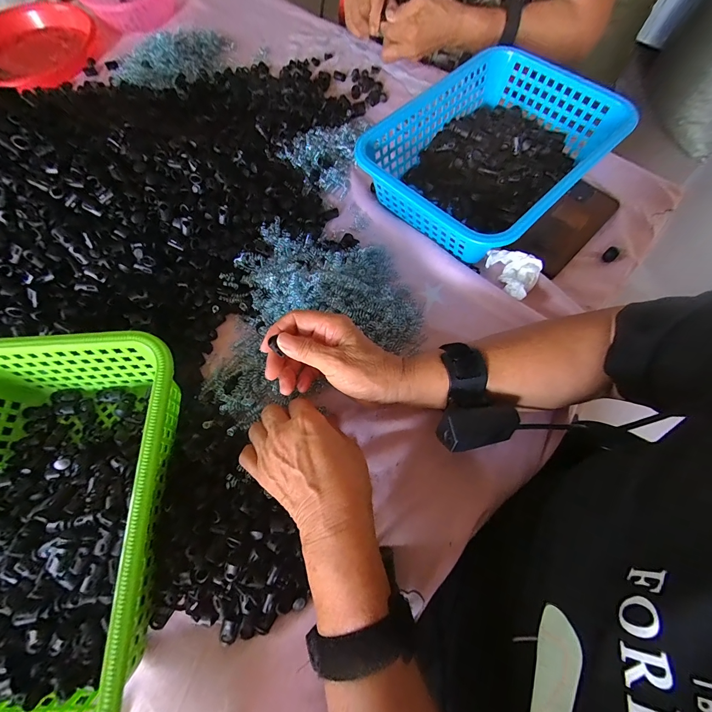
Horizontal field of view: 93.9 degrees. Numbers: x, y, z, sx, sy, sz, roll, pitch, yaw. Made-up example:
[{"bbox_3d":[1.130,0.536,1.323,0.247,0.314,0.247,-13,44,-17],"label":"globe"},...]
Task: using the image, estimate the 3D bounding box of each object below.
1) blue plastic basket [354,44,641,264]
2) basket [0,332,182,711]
[{"bbox_3d":[0.169,-0.252,0.421,0.292,0.076,0.210,-43,73,-13],"label":"blue plastic basket"},{"bbox_3d":[-0.262,0.135,0.282,0.216,0.080,0.296,-3,69,1],"label":"basket"}]

